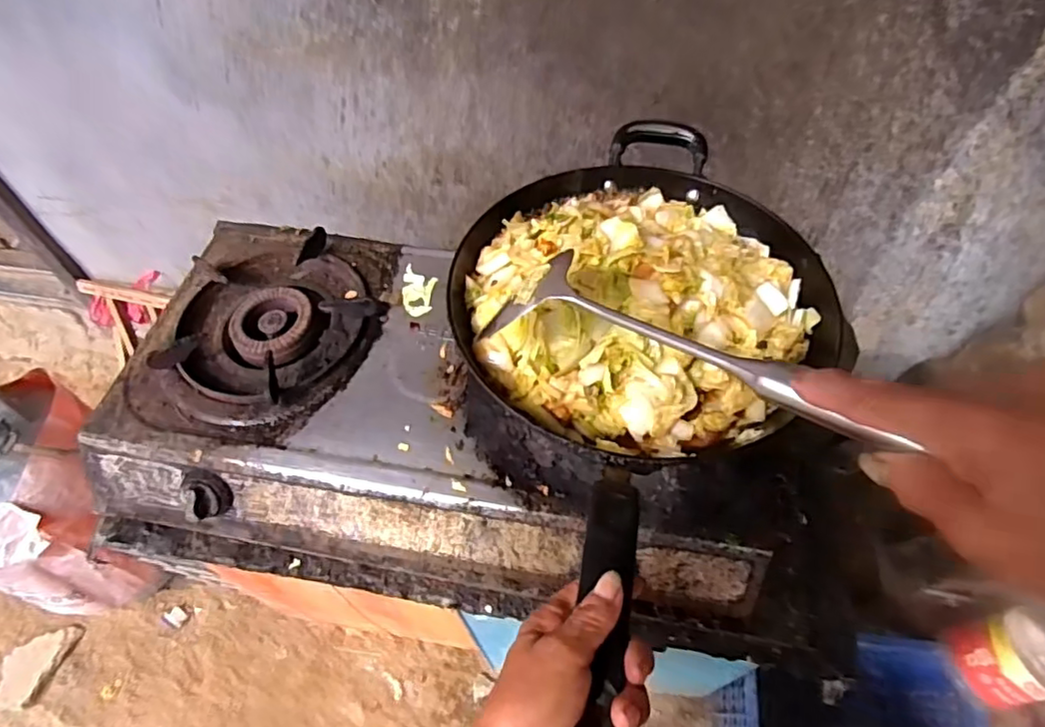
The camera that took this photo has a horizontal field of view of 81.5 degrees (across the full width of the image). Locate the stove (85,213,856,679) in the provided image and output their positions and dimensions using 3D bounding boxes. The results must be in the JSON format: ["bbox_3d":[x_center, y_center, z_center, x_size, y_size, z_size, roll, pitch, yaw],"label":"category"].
[{"bbox_3d":[-0.045,0.060,0.700,0.803,0.136,0.390,7,55,7],"label":"stove"}]

